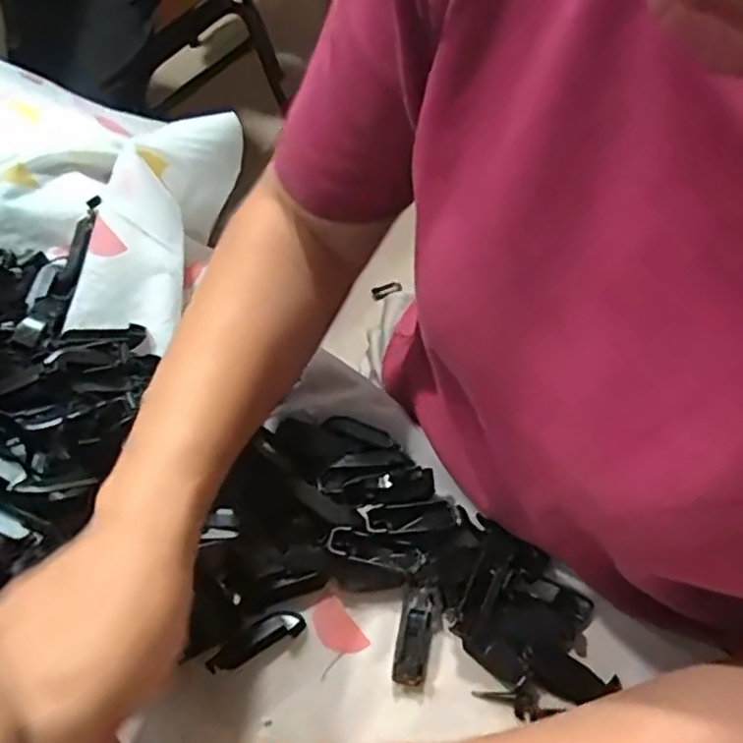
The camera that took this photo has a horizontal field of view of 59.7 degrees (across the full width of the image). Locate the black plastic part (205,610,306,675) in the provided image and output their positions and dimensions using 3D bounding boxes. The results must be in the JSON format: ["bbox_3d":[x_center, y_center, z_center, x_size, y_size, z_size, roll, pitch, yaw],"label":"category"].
[{"bbox_3d":[-0.066,0.150,0.363,0.055,0.015,0.016,-25,67,-12],"label":"black plastic part"}]

